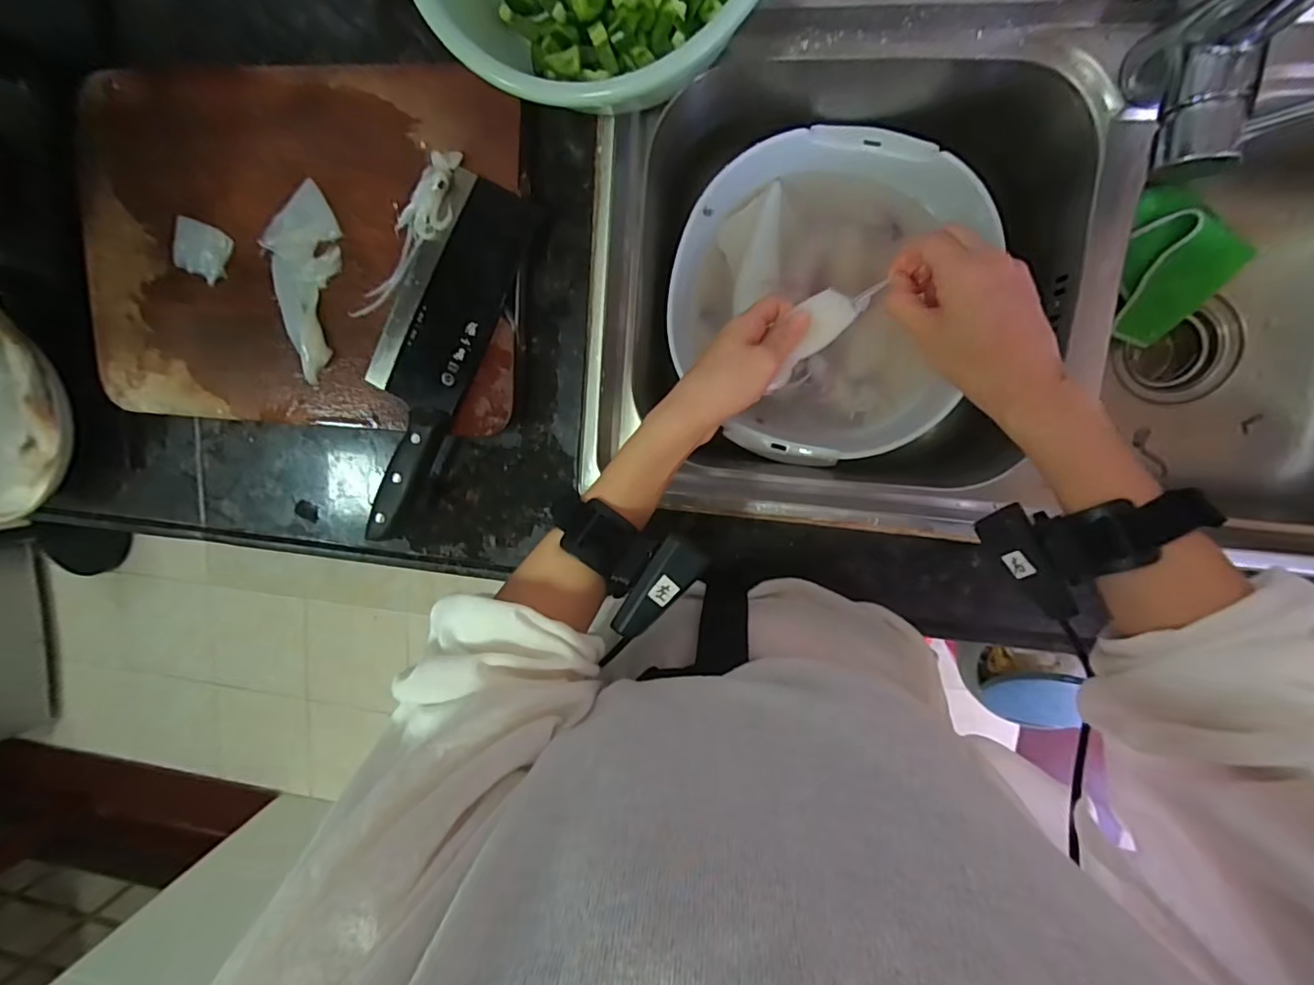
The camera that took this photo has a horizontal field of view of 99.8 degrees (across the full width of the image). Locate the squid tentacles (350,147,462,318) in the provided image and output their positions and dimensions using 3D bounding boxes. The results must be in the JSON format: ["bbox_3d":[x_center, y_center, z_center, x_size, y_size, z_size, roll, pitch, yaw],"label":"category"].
[{"bbox_3d":[-0.194,-0.196,0.425,0.032,0.014,0.144,40,102,2],"label":"squid tentacles"}]

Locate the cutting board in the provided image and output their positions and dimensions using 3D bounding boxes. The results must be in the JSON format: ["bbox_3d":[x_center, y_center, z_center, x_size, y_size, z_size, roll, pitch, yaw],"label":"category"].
[{"bbox_3d":[-0.293,-0.196,0.456,0.368,0.032,0.274,4,97,6],"label":"cutting board"}]

